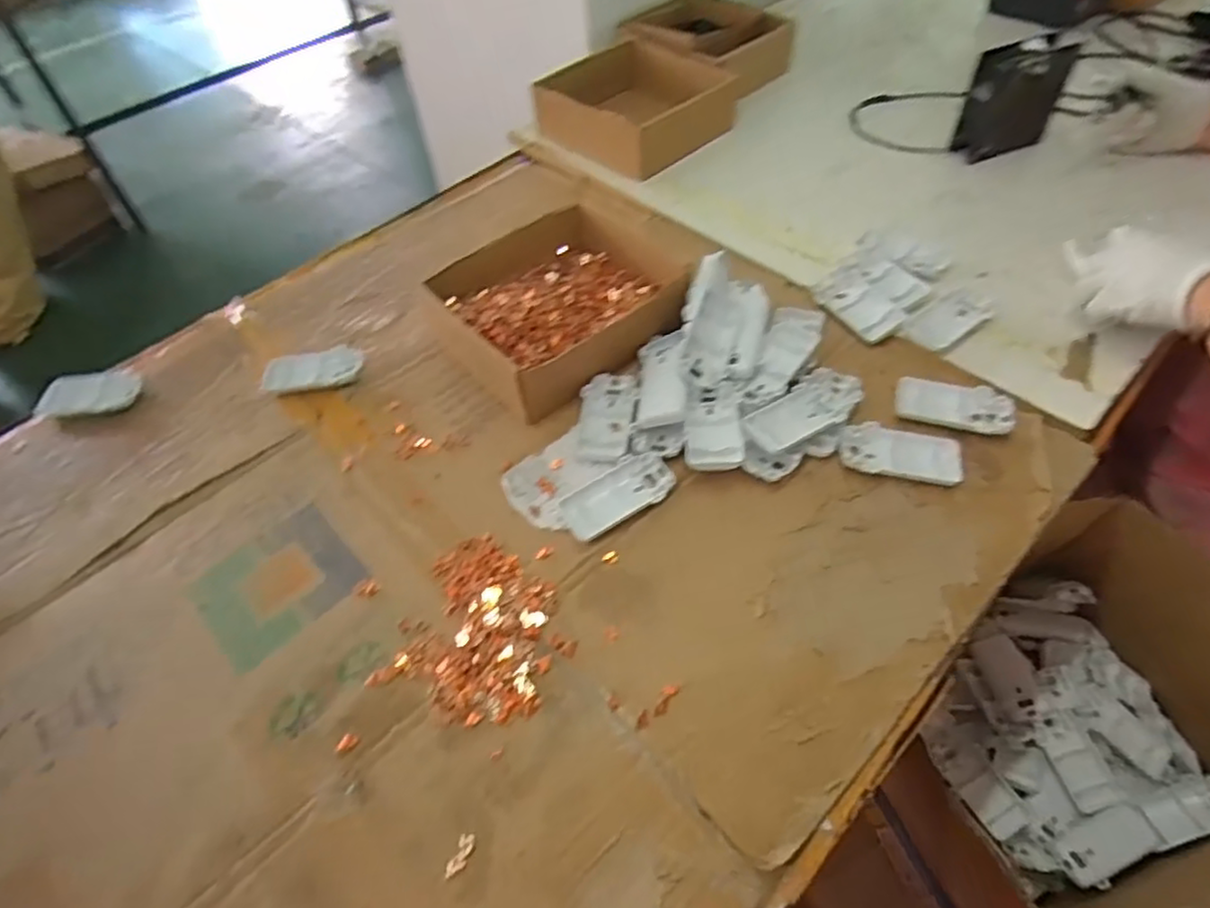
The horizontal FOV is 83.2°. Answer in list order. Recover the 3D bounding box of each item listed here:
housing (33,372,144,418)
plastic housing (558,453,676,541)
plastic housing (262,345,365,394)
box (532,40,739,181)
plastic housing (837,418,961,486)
[{"bbox_3d":[-0.532,-0.065,0.707,0.105,0.012,0.070,-1,51,4],"label":"housing"},{"bbox_3d":[0.011,0.032,0.570,0.095,0.014,0.052,-26,54,-16],"label":"plastic housing"},{"bbox_3d":[-0.288,-0.084,0.675,0.093,0.019,0.043,-13,51,-6],"label":"plastic housing"},{"bbox_3d":[0.040,-0.471,0.933,0.215,0.078,0.191,33,60,27],"label":"box"},{"bbox_3d":[0.249,-0.003,0.574,0.096,0.014,0.050,10,53,12],"label":"plastic housing"}]

